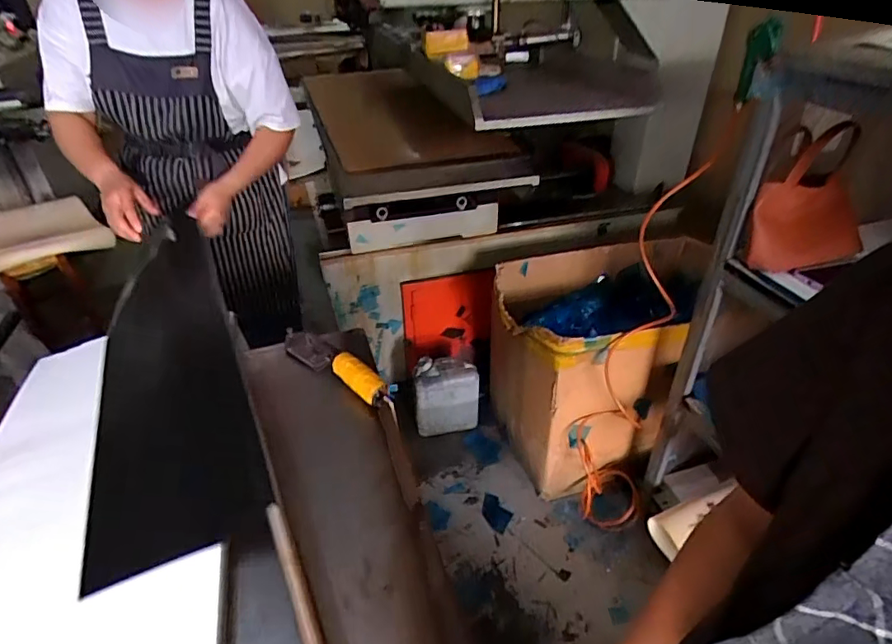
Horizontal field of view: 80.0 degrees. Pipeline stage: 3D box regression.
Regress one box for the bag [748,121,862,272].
[{"bbox_3d":[0.630,-0.214,0.927,0.174,0.237,0.041,-1,2,5],"label":"bag"}]

